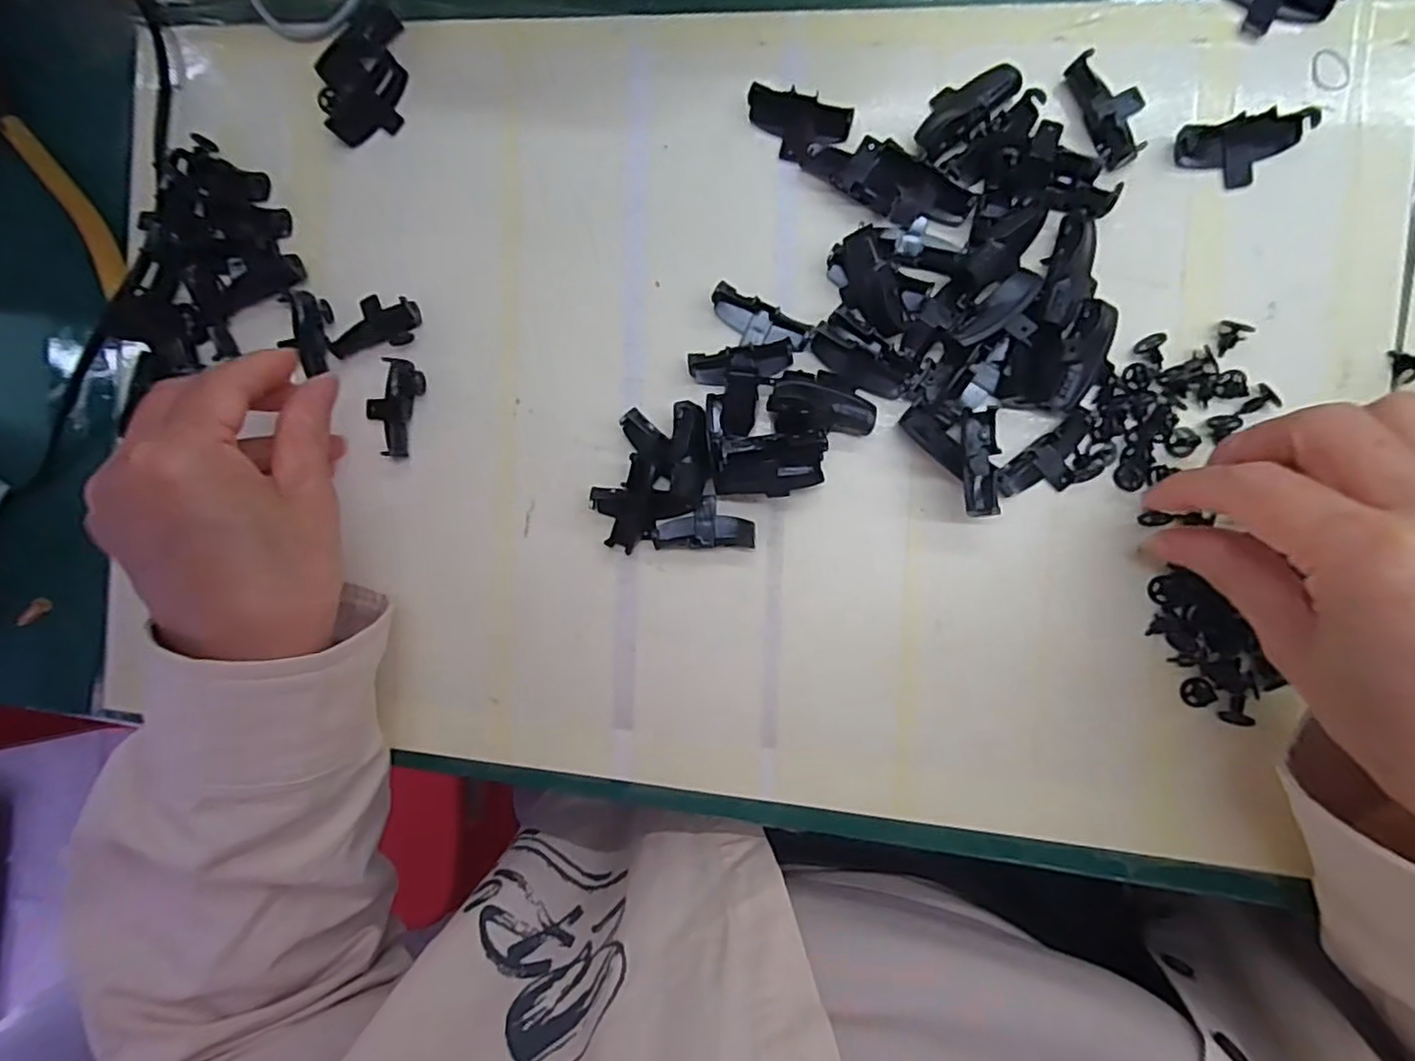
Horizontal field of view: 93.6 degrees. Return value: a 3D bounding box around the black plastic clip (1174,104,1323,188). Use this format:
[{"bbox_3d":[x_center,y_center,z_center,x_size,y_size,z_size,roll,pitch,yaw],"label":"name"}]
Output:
[{"bbox_3d":[0.195,-0.138,0.240,0.045,0.011,0.021,-4,91,8],"label":"black plastic clip"}]

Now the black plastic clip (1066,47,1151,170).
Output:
[{"bbox_3d":[0.152,-0.158,0.245,0.022,0.008,0.041,-22,88,8],"label":"black plastic clip"}]

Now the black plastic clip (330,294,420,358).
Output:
[{"bbox_3d":[-0.147,-0.091,0.291,0.041,0.010,0.025,-7,91,9],"label":"black plastic clip"}]

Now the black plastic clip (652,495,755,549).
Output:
[{"bbox_3d":[-0.001,-0.003,0.273,0.040,0.007,0.020,0,92,8],"label":"black plastic clip"}]

